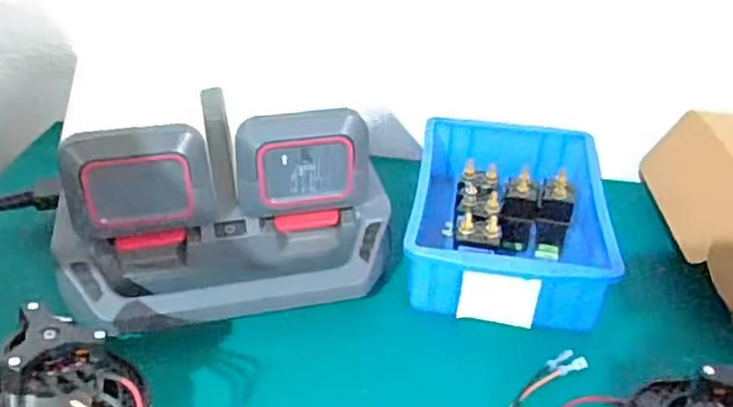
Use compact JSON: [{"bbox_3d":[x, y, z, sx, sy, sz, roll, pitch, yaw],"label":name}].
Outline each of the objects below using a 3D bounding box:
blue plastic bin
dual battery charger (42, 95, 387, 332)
[{"bbox_3d":[0.139,0.012,0.659,0.174,0.089,0.240,8,35,10],"label":"blue plastic bin"},{"bbox_3d":[-0.113,0.009,0.561,0.274,0.153,0.102,-8,35,-13],"label":"dual battery charger"}]

